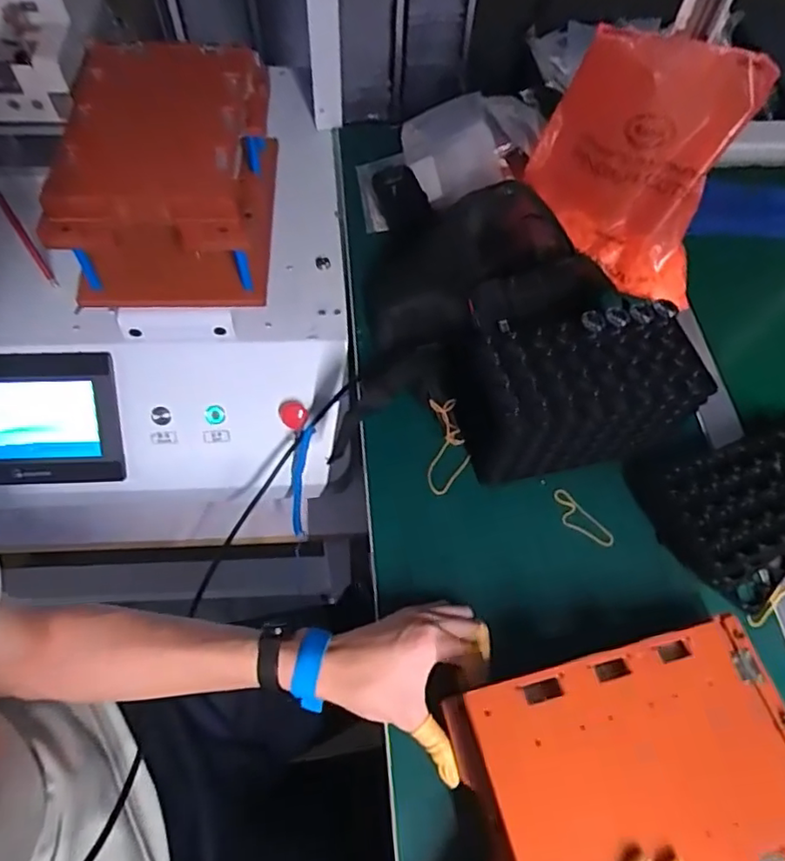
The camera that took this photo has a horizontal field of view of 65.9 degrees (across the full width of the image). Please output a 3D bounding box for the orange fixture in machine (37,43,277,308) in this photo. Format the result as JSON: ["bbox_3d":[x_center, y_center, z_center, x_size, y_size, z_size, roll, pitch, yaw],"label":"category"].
[{"bbox_3d":[-0.229,-0.272,0.641,0.188,0.136,0.245,-3,60,-4],"label":"orange fixture in machine"}]

